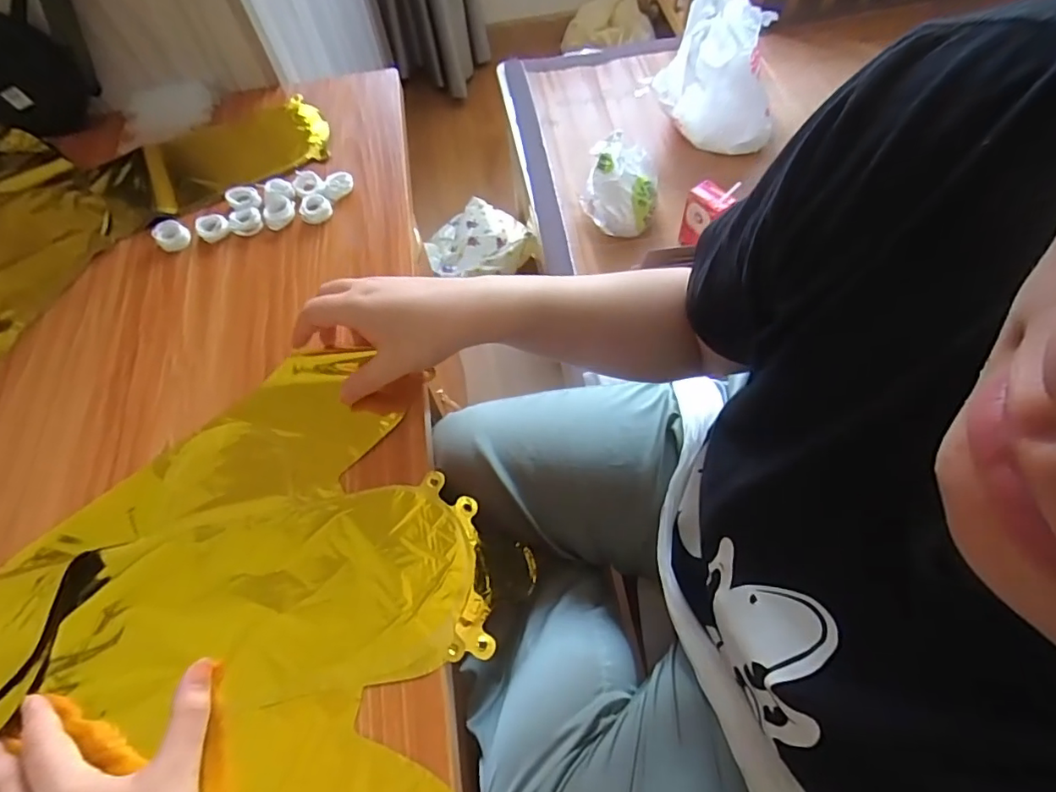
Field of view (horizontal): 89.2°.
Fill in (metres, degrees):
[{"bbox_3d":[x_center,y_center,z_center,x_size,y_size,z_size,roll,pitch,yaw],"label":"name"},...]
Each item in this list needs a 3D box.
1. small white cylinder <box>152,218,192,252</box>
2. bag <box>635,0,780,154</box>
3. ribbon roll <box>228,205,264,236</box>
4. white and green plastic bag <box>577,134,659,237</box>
[{"bbox_3d":[-0.342,-0.156,0.515,0.029,0.016,0.031,-37,66,-15],"label":"small white cylinder"},{"bbox_3d":[0.325,-0.560,0.947,0.221,0.203,0.151,-16,61,-4],"label":"bag"},{"bbox_3d":[-0.274,-0.171,0.519,0.030,0.010,0.030,-1,62,3],"label":"ribbon roll"},{"bbox_3d":[0.158,-0.359,0.920,0.124,0.095,0.142,7,62,9],"label":"white and green plastic bag"}]

